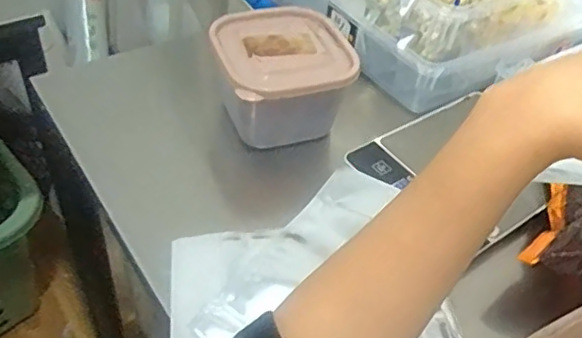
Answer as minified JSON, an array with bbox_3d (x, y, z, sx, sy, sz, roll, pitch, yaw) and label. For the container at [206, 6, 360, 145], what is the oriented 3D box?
[{"bbox_3d":[-0.010,-0.087,0.560,0.124,0.082,0.125,-7,47,-14],"label":"container"}]

